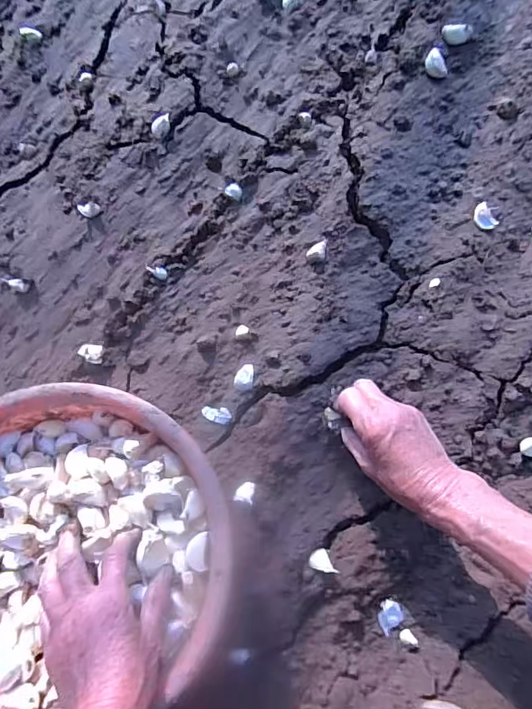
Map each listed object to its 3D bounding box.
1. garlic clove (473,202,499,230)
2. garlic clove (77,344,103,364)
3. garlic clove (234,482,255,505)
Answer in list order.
[{"bbox_3d":[0.243,-0.153,0.547,0.022,0.014,0.030,-35,82,-5],"label":"garlic clove"},{"bbox_3d":[-0.191,-0.001,0.531,0.023,0.010,0.021,1,80,1],"label":"garlic clove"},{"bbox_3d":[-0.021,0.142,0.504,0.019,0.008,0.021,13,80,3],"label":"garlic clove"}]

